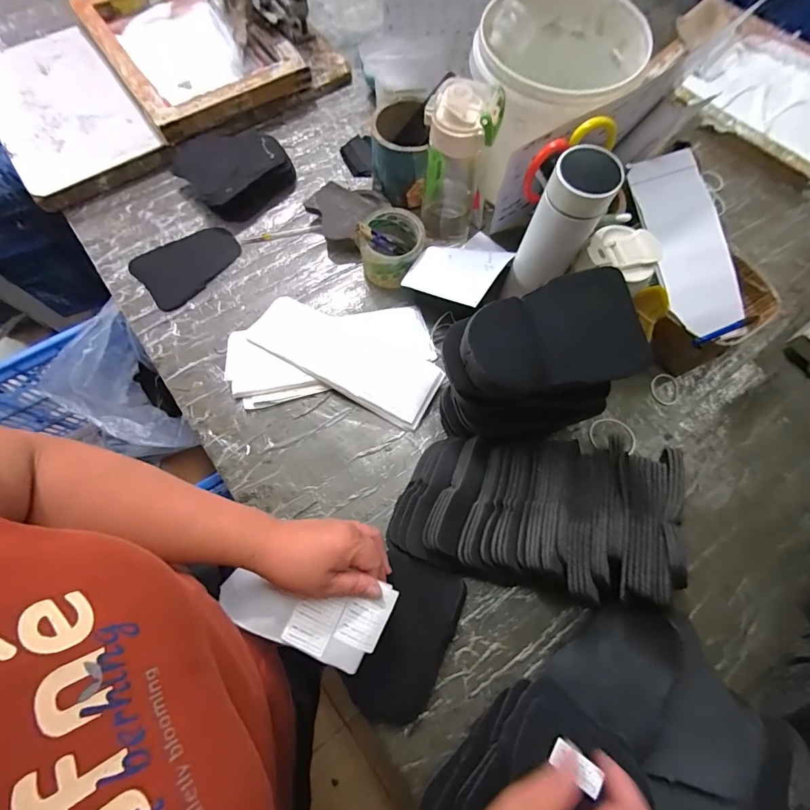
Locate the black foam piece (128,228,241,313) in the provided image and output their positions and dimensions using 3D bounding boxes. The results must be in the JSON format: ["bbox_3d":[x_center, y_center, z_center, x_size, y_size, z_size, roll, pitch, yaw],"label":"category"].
[{"bbox_3d":[-0.322,-0.213,0.604,0.145,0.005,0.099,-40,76,-13],"label":"black foam piece"}]

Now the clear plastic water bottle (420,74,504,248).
[{"bbox_3d":[0.068,-0.302,0.531,0.086,0.215,0.067,10,71,3],"label":"clear plastic water bottle"}]

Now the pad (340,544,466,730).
[{"bbox_3d":[0.000,0.251,0.439,0.091,0.030,0.157,22,72,7],"label":"pad"}]

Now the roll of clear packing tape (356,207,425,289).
[{"bbox_3d":[-0.019,-0.227,0.585,0.092,0.065,0.099,5,71,1],"label":"roll of clear packing tape"}]

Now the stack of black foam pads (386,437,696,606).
[{"bbox_3d":[0.143,0.121,0.452,0.310,0.092,0.163,6,71,2],"label":"stack of black foam pads"}]

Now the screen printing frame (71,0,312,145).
[{"bbox_3d":[-0.372,-0.615,0.697,0.262,0.045,0.351,-35,77,-13],"label":"screen printing frame"}]

